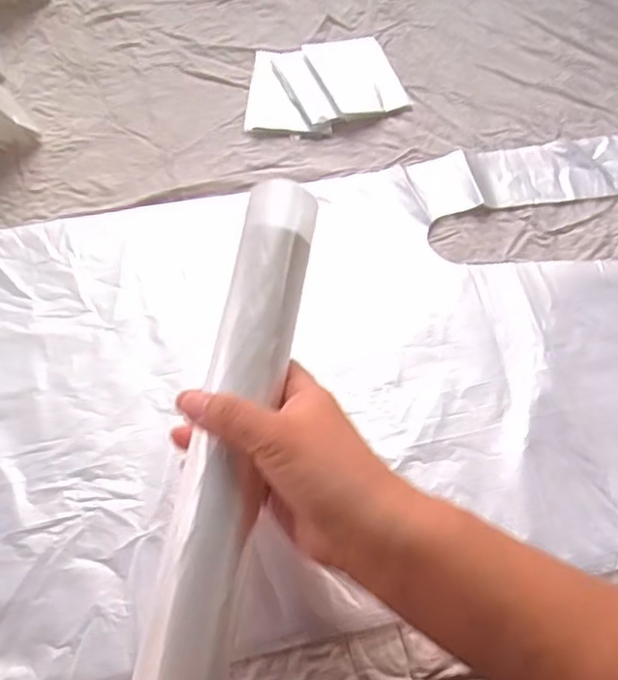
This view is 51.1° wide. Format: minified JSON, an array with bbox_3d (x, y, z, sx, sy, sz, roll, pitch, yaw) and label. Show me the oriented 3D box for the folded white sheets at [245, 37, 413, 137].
[{"bbox_3d":[0.011,-0.210,0.535,0.129,0.014,0.091,-11,61,-8],"label":"folded white sheets"}]

